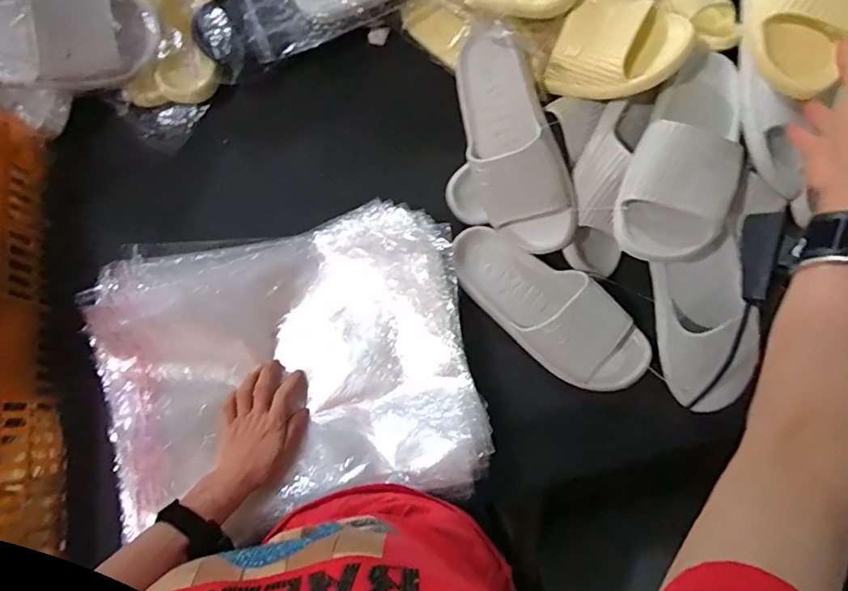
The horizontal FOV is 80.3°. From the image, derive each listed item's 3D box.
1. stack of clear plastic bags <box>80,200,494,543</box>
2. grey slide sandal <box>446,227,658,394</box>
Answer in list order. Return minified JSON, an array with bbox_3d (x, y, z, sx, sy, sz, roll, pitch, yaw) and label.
[{"bbox_3d":[-0.168,0.087,0.585,0.440,0.071,0.331,-12,78,-1],"label":"stack of clear plastic bags"},{"bbox_3d":[0.147,0.014,0.608,0.267,0.066,0.104,39,81,9],"label":"grey slide sandal"}]

